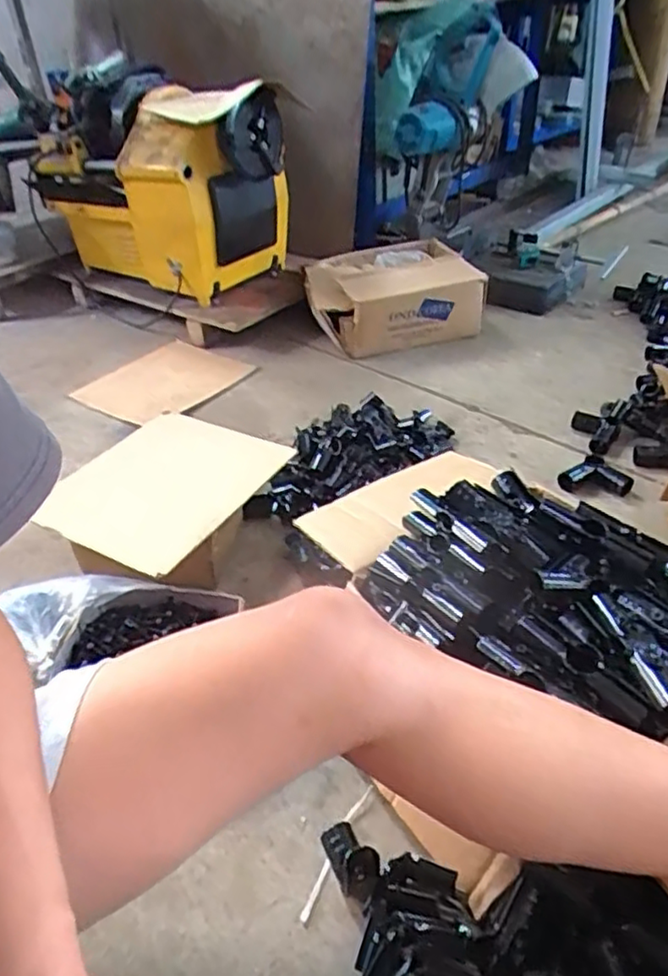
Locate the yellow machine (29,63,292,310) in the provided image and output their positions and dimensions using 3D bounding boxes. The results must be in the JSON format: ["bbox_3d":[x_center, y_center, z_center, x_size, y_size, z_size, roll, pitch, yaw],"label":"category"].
[{"bbox_3d":[-0.395,-0.741,1.602,0.597,0.409,0.316,23,45,31],"label":"yellow machine"}]

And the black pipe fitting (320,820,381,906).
[{"bbox_3d":[0.013,0.326,0.596,0.029,0.061,0.077,-20,40,-20],"label":"black pipe fitting"}]

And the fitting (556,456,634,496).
[{"bbox_3d":[0.407,-0.008,1.025,0.096,0.037,0.090,-31,45,-30],"label":"fitting"}]

